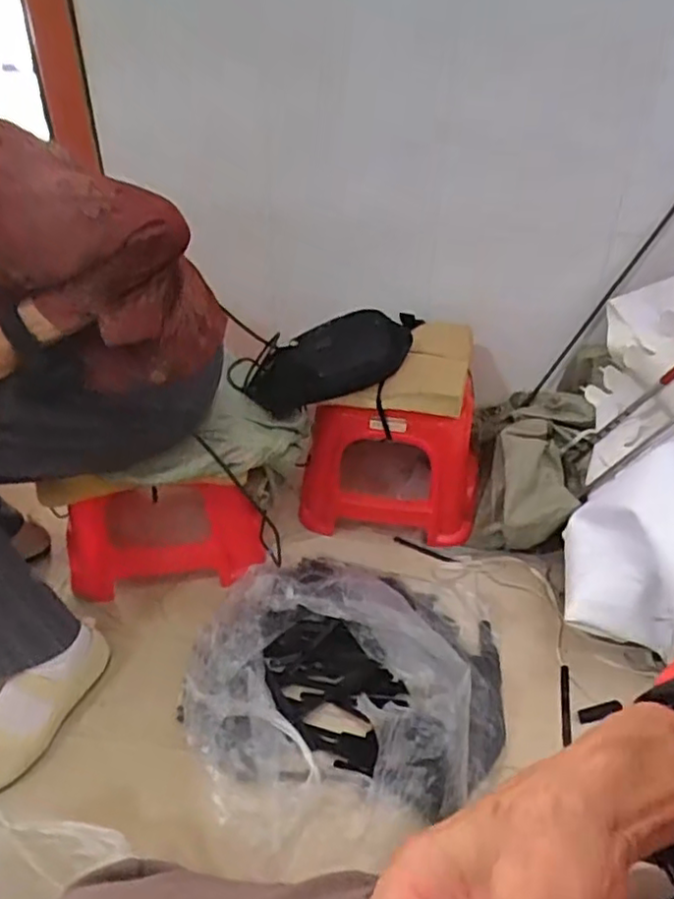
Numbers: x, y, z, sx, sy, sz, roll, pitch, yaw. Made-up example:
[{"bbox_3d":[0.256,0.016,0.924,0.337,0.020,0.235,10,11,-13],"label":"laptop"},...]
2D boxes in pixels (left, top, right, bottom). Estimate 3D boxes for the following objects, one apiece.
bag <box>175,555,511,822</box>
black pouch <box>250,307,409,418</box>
[{"bbox_3d":[0.019,0.277,0.855,0.395,0.139,0.397,7,35,9],"label":"bag"},{"bbox_3d":[-0.004,-0.150,1.096,0.284,0.127,0.056,-23,35,8],"label":"black pouch"}]

